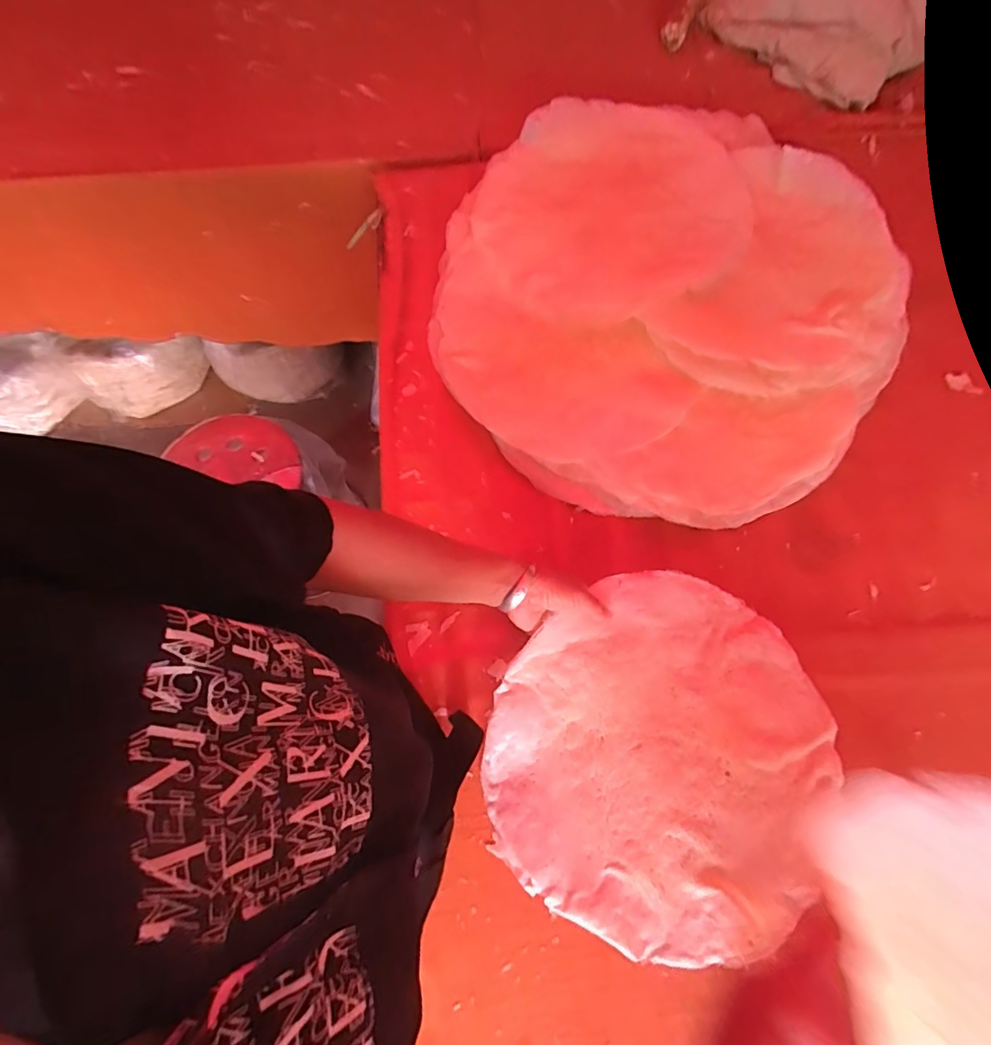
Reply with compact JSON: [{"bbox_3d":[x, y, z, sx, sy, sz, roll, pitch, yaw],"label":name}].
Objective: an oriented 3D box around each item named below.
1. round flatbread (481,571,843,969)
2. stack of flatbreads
[{"bbox_3d":[0.165,0.225,0.499,0.319,0.033,0.339,-1,72,2],"label":"round flatbread"},{"bbox_3d":[0.207,-0.289,0.632,0.553,0.085,0.549,36,77,12],"label":"stack of flatbreads"}]

